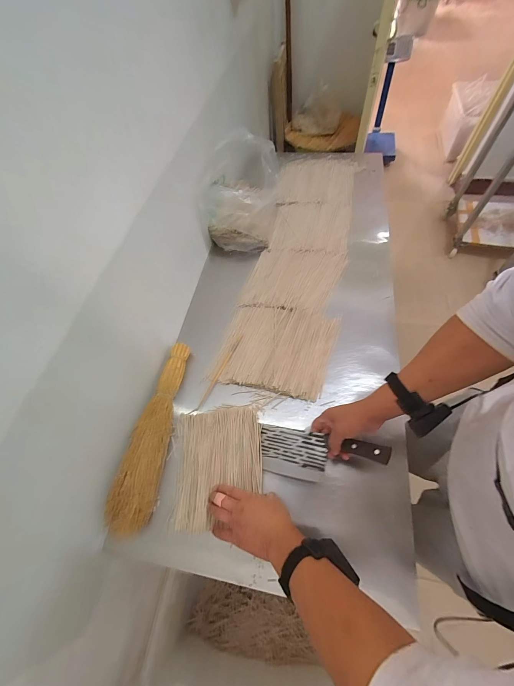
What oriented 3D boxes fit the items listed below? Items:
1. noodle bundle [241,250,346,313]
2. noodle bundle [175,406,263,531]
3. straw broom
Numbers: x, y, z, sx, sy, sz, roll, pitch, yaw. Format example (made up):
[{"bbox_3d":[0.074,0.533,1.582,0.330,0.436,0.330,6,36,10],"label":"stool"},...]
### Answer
[{"bbox_3d":[0.115,-0.199,0.853,0.287,0.039,0.244,11,61,7],"label":"noodle bundle"},{"bbox_3d":[-0.080,0.263,0.593,0.193,0.042,0.231,-4,61,-1],"label":"noodle bundle"},{"bbox_3d":[-0.233,0.181,0.612,0.070,0.061,0.418,3,61,4],"label":"straw broom"}]

